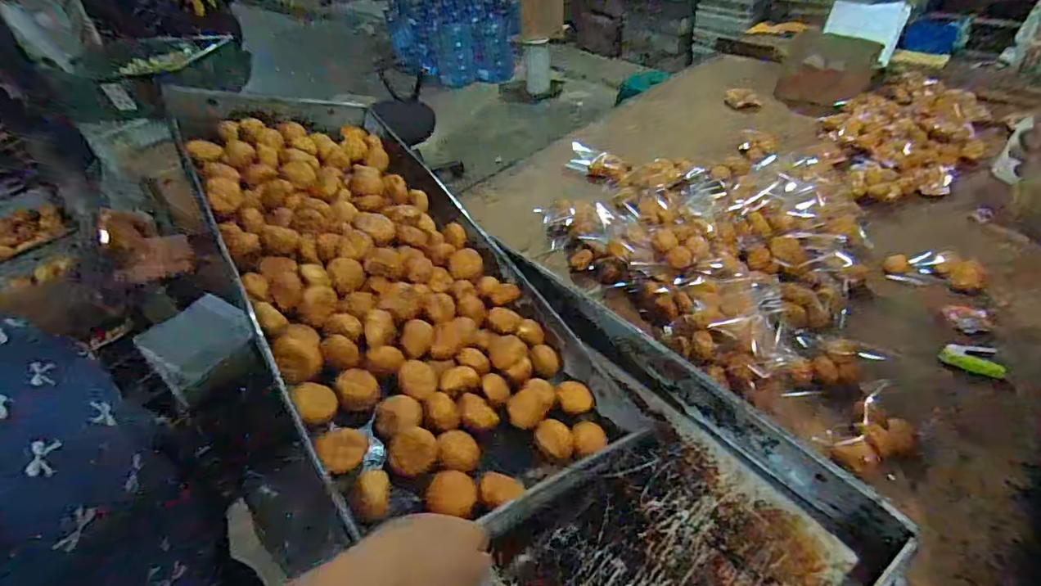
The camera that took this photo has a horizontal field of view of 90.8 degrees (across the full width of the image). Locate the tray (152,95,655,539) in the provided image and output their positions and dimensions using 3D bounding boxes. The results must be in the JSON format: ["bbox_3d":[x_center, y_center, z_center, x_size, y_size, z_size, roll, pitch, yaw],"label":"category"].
[{"bbox_3d":[-0.211,-0.072,0.750,0.376,0.057,0.839,-13,52,-38],"label":"tray"}]

